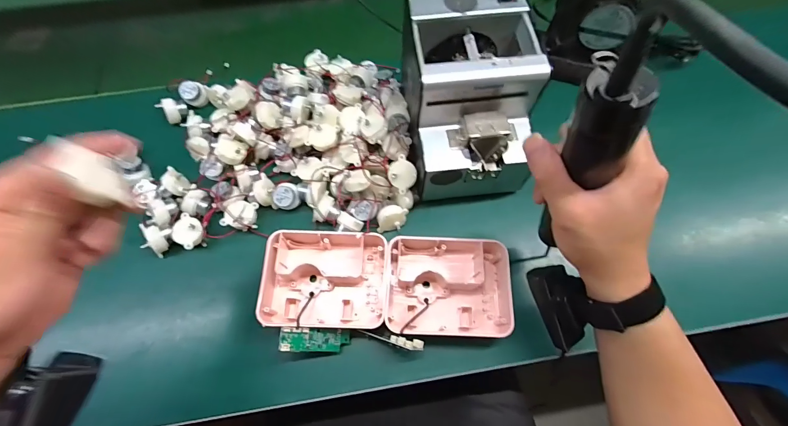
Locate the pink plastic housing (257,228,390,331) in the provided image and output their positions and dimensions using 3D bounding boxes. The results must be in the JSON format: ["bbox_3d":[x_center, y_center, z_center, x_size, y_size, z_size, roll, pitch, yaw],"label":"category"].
[{"bbox_3d":[-0.075,0.072,0.380,0.132,0.057,0.105,1,66,1],"label":"pink plastic housing"}]

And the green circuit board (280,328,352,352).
[{"bbox_3d":[-0.078,0.127,0.348,0.070,0.009,0.022,12,63,-26],"label":"green circuit board"}]

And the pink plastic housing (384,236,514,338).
[{"bbox_3d":[0.057,0.081,0.377,0.126,0.055,0.097,1,66,1],"label":"pink plastic housing"}]

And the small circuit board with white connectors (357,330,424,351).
[{"bbox_3d":[-0.006,0.126,0.347,0.071,0.017,0.012,2,63,28],"label":"small circuit board with white connectors"}]

